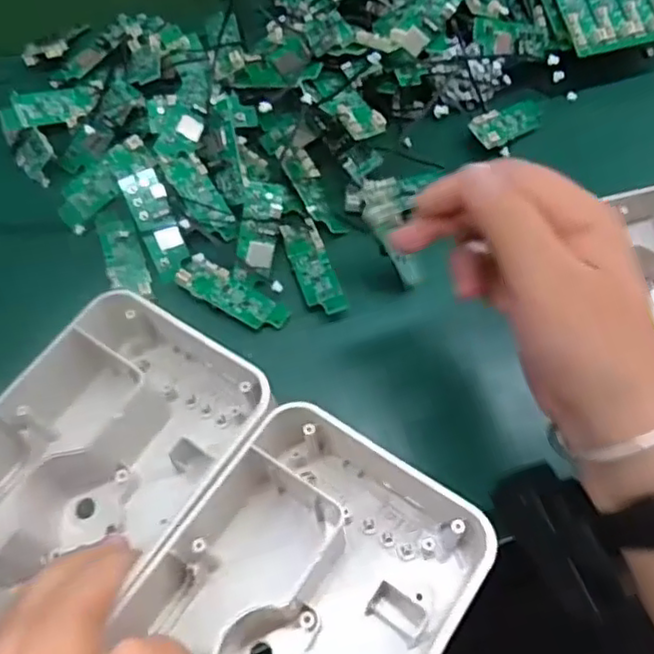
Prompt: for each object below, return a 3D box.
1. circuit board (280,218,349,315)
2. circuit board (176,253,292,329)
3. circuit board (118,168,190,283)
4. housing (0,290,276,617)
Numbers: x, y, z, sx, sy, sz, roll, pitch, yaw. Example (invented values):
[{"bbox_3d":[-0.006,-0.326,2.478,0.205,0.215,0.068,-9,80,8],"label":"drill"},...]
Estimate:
[{"bbox_3d":[-0.009,-0.038,0.409,0.024,0.006,0.070,-23,64,4],"label":"circuit board"},{"bbox_3d":[-0.057,-0.019,0.395,0.068,0.010,0.024,30,66,10],"label":"circuit board"},{"bbox_3d":[-0.107,-0.064,0.408,0.024,0.005,0.069,-20,91,-13],"label":"circuit board"},{"bbox_3d":[-0.099,0.050,0.278,0.094,0.046,0.133,34,67,12],"label":"housing"}]

